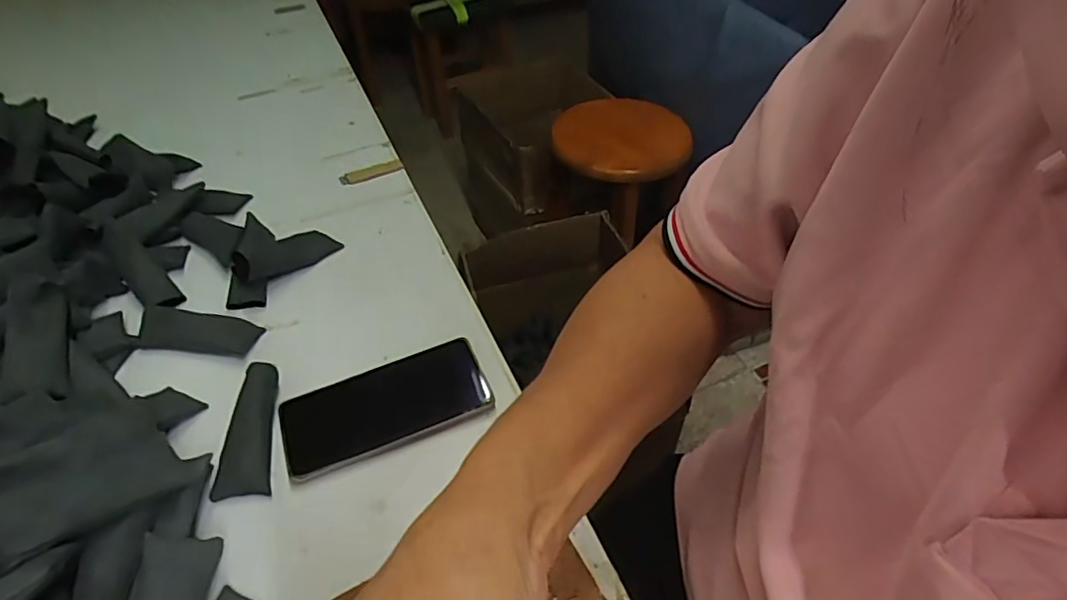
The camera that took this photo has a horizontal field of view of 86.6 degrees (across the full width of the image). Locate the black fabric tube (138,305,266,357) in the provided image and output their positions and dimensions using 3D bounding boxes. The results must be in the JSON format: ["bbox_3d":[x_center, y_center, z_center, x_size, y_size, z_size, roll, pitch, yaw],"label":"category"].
[{"bbox_3d":[-0.303,0.026,0.508,0.108,0.020,0.034,4,47,5],"label":"black fabric tube"}]

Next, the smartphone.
[{"bbox_3d":[-0.117,0.084,0.455,0.159,0.011,0.075,-19,49,-16],"label":"smartphone"}]

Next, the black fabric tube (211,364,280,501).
[{"bbox_3d":[-0.218,0.098,0.433,0.037,0.024,0.100,-6,47,-5],"label":"black fabric tube"}]

